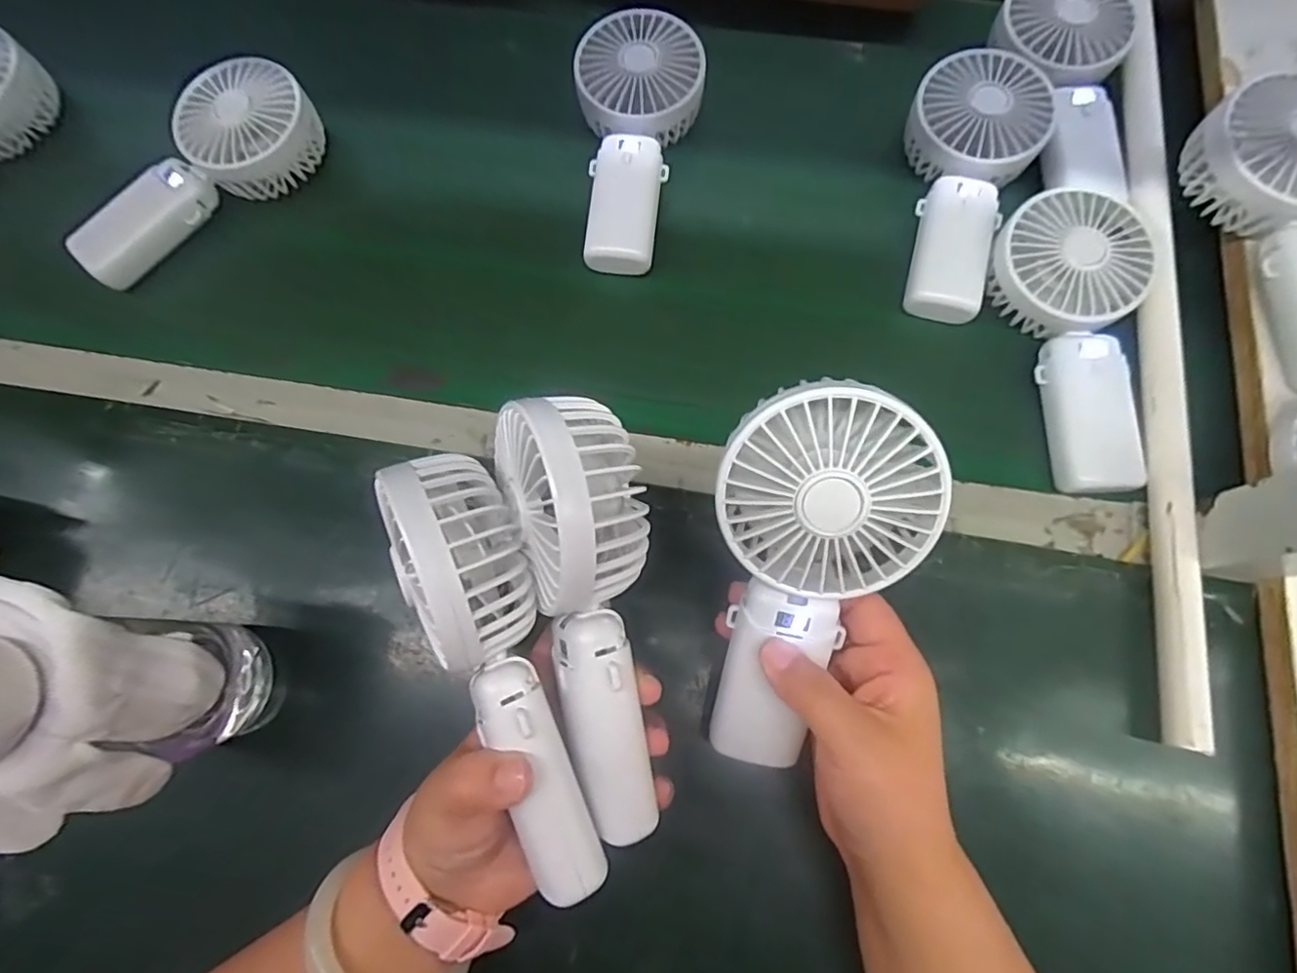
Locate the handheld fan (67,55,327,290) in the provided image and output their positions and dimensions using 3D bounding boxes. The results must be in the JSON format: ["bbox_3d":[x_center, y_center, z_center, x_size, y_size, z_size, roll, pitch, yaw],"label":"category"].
[{"bbox_3d":[-0.321,-0.222,0.444,0.188,0.059,0.082,-39,77,-9],"label":"handheld fan"}]

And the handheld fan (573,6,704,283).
[{"bbox_3d":[-0.006,-0.236,0.423,0.082,0.036,0.182,0,74,1],"label":"handheld fan"}]

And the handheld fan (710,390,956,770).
[{"bbox_3d":[0.066,0.043,0.270,0.083,0.032,0.176,11,112,4],"label":"handheld fan"}]

